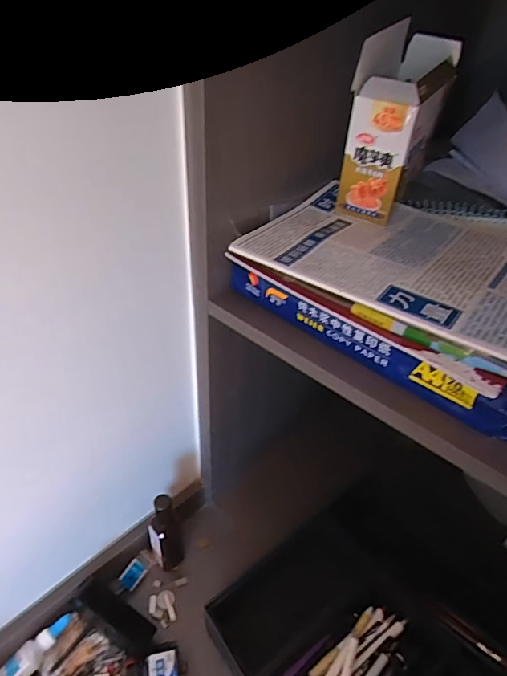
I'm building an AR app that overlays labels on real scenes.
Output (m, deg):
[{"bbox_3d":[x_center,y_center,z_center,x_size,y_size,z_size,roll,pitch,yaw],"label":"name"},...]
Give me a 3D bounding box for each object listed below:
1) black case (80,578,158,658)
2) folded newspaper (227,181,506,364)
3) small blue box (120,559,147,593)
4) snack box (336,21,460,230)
[{"bbox_3d":[-0.171,0.345,0.563,0.108,0.019,0.034,43,45,3],"label":"black case"},{"bbox_3d":[0.162,-0.092,0.454,0.290,0.023,0.233,28,43,29],"label":"folded newspaper"},{"bbox_3d":[-0.165,0.324,0.618,0.021,0.013,0.034,24,42,25],"label":"small blue box"},{"bbox_3d":[0.157,-0.227,0.494,0.064,0.170,0.144,22,41,23],"label":"snack box"}]

